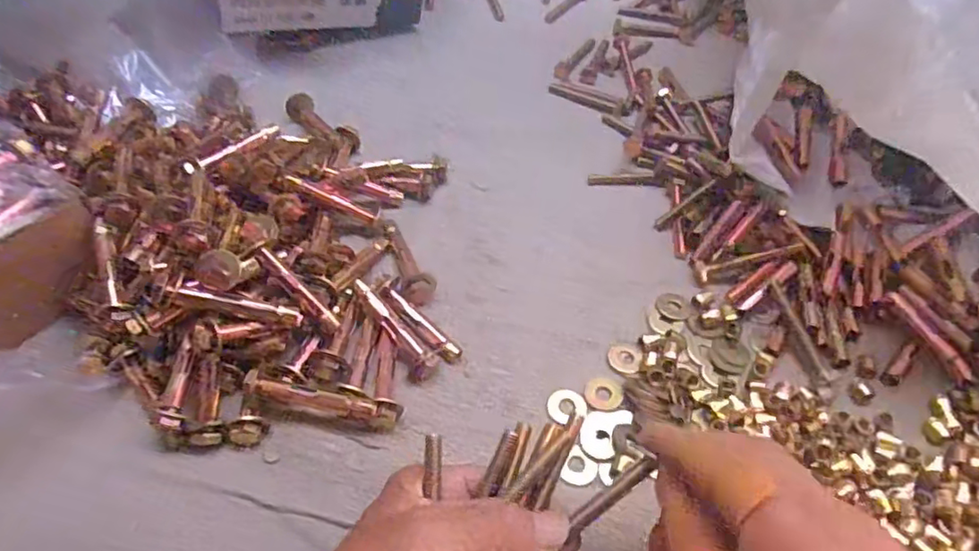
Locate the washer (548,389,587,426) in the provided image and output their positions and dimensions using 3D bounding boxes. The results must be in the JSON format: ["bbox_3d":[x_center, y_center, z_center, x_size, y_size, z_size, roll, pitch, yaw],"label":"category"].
[{"bbox_3d":[0.040,0.068,0.320,0.020,0.004,0.018,-19,54,-17],"label":"washer"}]

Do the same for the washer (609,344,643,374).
[{"bbox_3d":[0.076,0.046,0.340,0.018,0.004,0.021,10,45,12],"label":"washer"}]

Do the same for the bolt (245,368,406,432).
[{"bbox_3d":[-0.079,0.060,0.295,0.072,0.012,0.012,14,55,-2],"label":"bolt"}]

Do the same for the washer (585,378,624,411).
[{"bbox_3d":[0.061,0.063,0.325,0.020,0.004,0.020,1,51,-1],"label":"washer"}]

